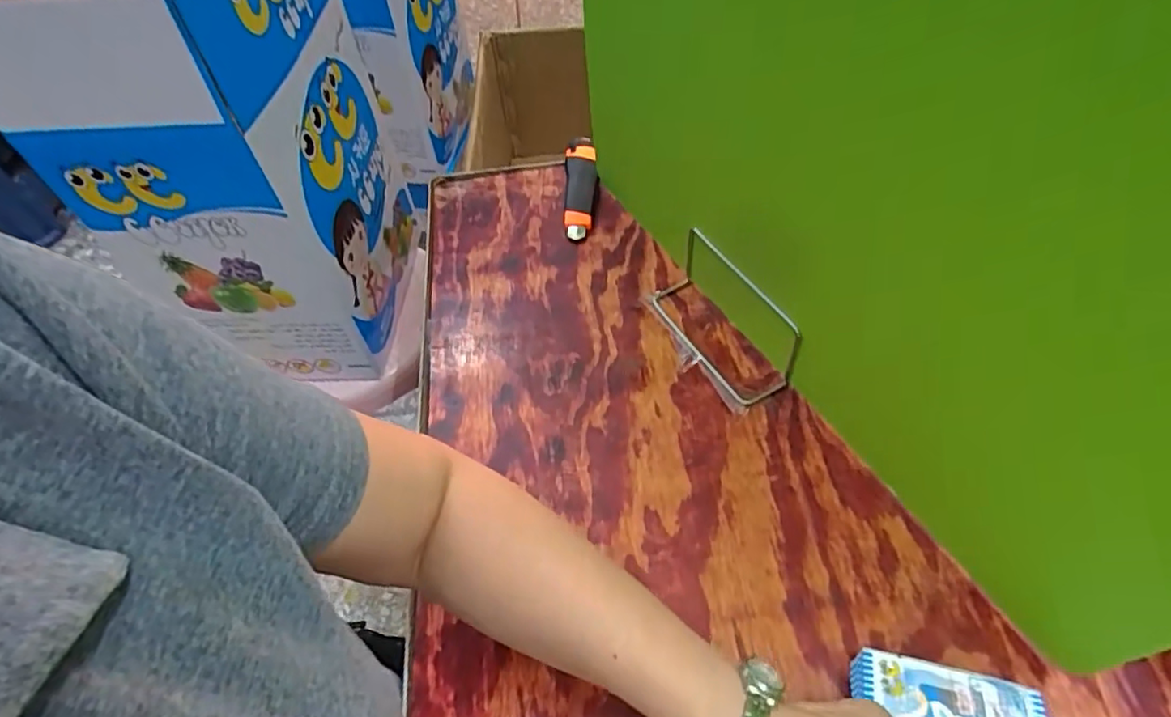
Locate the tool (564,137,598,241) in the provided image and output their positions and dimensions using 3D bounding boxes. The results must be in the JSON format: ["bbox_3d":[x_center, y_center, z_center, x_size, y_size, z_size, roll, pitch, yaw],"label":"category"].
[{"bbox_3d":[-0.005,-0.197,0.704,0.035,0.026,0.148,-2,54,3],"label":"tool"}]

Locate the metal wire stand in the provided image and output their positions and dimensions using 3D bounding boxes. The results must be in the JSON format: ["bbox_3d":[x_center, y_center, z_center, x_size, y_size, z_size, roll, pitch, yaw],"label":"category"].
[{"bbox_3d":[0.113,-0.037,0.545,0.069,0.075,0.152,-26,56,-14],"label":"metal wire stand"}]

